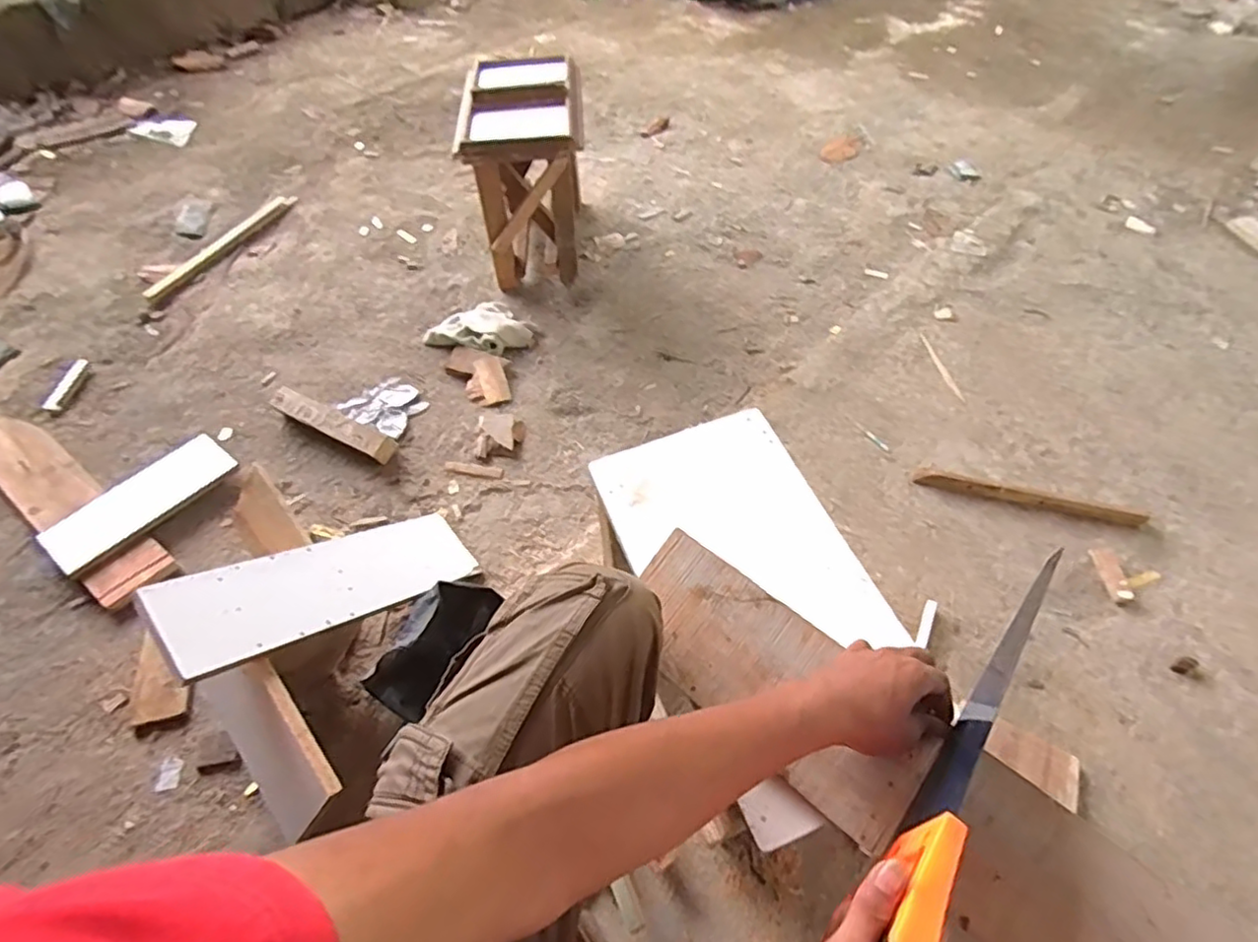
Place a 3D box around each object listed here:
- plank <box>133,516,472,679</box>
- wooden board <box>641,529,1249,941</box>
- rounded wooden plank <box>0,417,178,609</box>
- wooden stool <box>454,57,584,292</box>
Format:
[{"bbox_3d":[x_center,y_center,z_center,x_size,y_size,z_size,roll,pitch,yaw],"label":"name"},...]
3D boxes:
[{"bbox_3d":[-0.375,0.138,0.820,0.123,0.014,0.403,47,29,17],"label":"plank"},{"bbox_3d":[0.205,0.239,0.517,0.507,0.014,0.118,35,81,24],"label":"wooden board"},{"bbox_3d":[-0.917,0.028,1.004,0.548,0.026,0.099,33,61,21],"label":"rounded wooden plank"},{"bbox_3d":[-0.202,-0.604,1.301,0.210,0.328,0.377,-3,55,-3],"label":"wooden stool"}]

